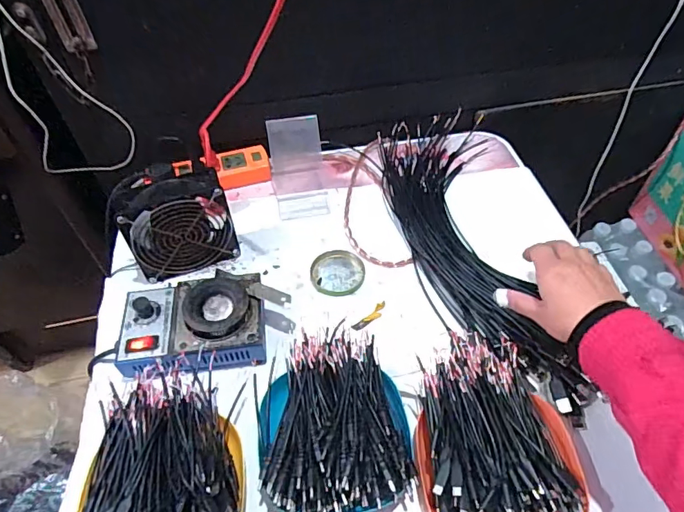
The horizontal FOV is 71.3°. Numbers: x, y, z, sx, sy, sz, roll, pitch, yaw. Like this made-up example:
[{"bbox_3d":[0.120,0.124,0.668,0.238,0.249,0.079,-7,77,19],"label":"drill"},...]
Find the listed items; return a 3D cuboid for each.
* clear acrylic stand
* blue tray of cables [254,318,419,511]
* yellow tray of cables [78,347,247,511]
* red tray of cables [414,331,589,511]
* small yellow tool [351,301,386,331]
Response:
[{"bbox_3d":[-0.059,-0.124,0.657,0.078,0.092,0.097,-10,52,-6],"label":"clear acrylic stand"},{"bbox_3d":[-0.011,0.152,0.453,0.134,0.060,0.169,-11,52,-6],"label":"blue tray of cables"},{"bbox_3d":[-0.157,0.184,0.421,0.134,0.057,0.184,-8,52,-4],"label":"yellow tray of cables"},{"bbox_3d":[0.139,0.163,0.426,0.137,0.071,0.187,4,52,5],"label":"red tray of cables"},{"bbox_3d":[0.034,0.070,0.557,0.014,0.004,0.054,37,61,27],"label":"small yellow tool"}]

